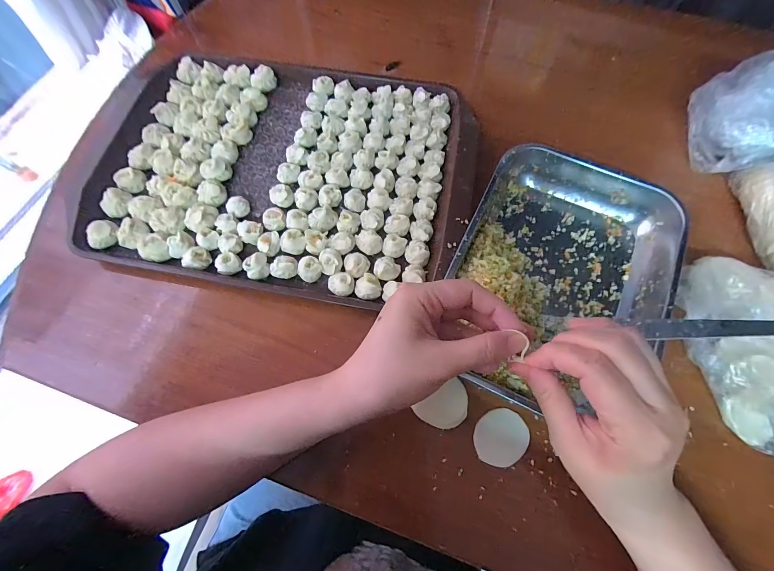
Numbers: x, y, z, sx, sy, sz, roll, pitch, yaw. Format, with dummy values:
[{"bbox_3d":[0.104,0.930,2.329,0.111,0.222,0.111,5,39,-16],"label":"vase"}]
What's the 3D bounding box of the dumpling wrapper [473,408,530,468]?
[{"bbox_3d":[0.099,0.132,0.287,0.042,0.004,0.048,43,76,13],"label":"dumpling wrapper"}]

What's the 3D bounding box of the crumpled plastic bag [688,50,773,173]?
[{"bbox_3d":[0.409,-0.181,0.353,0.124,0.073,0.115,4,71,1],"label":"crumpled plastic bag"}]

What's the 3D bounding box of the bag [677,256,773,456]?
[{"bbox_3d":[0.342,0.055,0.281,0.129,0.064,0.185,-11,72,-4],"label":"bag"}]

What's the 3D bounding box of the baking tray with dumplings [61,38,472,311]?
[{"bbox_3d":[-0.120,-0.144,0.382,0.399,0.047,0.305,11,72,4],"label":"baking tray with dumplings"}]

